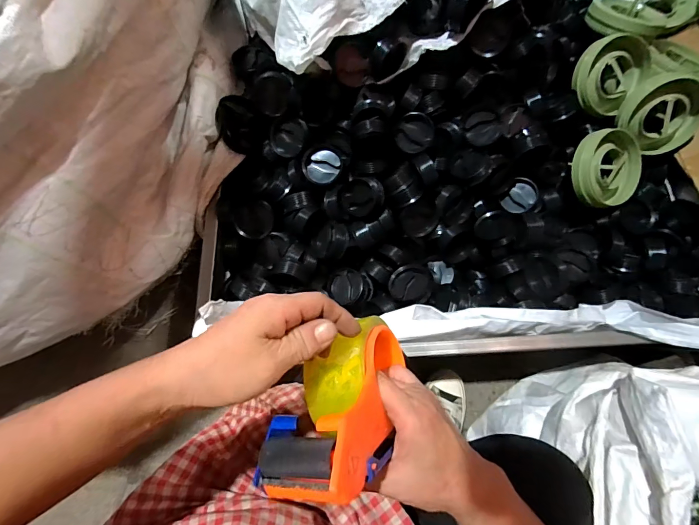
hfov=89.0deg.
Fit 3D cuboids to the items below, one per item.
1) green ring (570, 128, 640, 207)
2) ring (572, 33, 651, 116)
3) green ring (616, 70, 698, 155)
[{"bbox_3d":[0.457,-0.166,0.634,0.127,0.031,0.130,-3,100,-17],"label":"green ring"},{"bbox_3d":[0.473,-0.346,0.650,0.129,0.037,0.119,-35,115,11],"label":"ring"},{"bbox_3d":[0.575,-0.273,0.652,0.135,0.124,0.054,34,34,-15],"label":"green ring"}]

